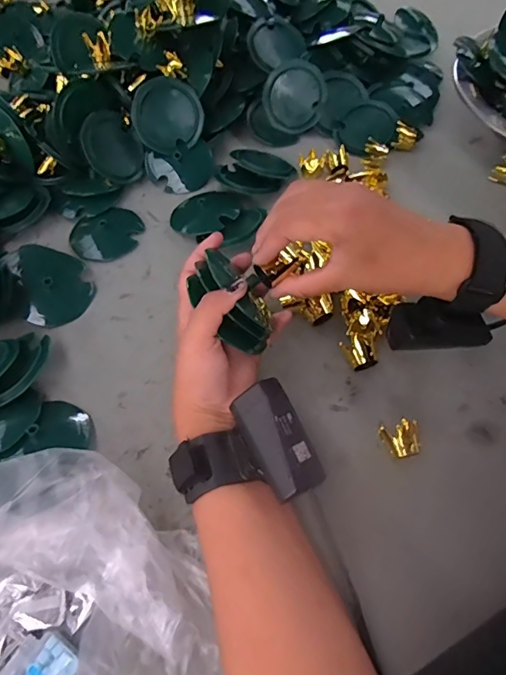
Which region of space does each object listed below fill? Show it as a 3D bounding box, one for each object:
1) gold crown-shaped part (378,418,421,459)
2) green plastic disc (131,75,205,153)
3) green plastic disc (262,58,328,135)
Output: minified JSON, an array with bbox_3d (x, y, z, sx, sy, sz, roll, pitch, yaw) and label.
[{"bbox_3d":[0.110,0.076,0.332,0.030,0.020,0.026,-19,59,-9],"label":"gold crown-shaped part"},{"bbox_3d":[-0.094,-0.246,0.501,0.075,0.007,0.074,-3,108,-9],"label":"green plastic disc"},{"bbox_3d":[0.050,-0.291,0.546,0.073,0.075,0.004,23,27,-1],"label":"green plastic disc"}]

